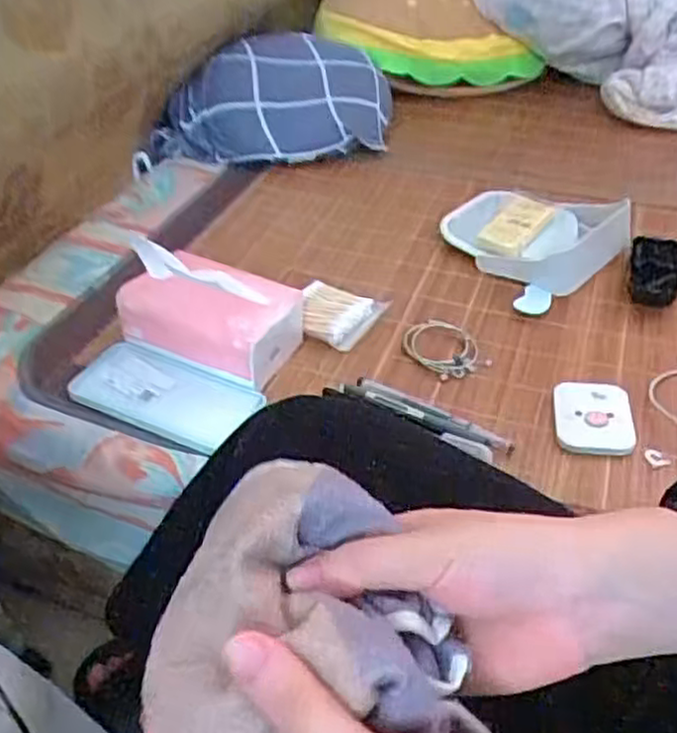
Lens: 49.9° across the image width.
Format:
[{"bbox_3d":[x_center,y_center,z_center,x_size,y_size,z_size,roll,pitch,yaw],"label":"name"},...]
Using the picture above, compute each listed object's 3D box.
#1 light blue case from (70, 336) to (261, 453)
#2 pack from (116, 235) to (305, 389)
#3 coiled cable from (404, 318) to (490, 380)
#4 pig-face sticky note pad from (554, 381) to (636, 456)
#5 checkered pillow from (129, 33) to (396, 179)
[{"bbox_3d":[-0.152,0.020,0.638,0.161,0.012,0.077,20,43,20],"label":"light blue case"},{"bbox_3d":[-0.112,-0.062,0.665,0.150,0.102,0.093,16,43,17],"label":"pack"},{"bbox_3d":[0.101,-0.021,0.711,0.070,0.004,0.084,-16,43,-20],"label":"coiled cable"},{"bbox_3d":[0.220,0.041,0.631,0.062,0.013,0.083,7,40,6],"label":"pig-face sticky note pad"},{"bbox_3d":[-0.099,-0.364,1.014,0.374,0.121,0.206,-17,43,-22],"label":"checkered pillow"}]

